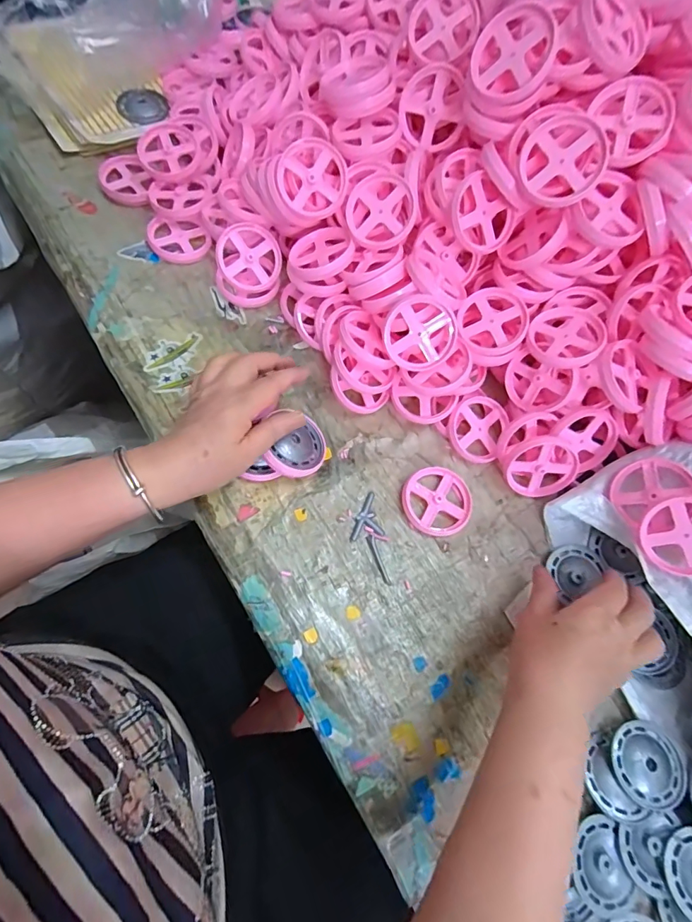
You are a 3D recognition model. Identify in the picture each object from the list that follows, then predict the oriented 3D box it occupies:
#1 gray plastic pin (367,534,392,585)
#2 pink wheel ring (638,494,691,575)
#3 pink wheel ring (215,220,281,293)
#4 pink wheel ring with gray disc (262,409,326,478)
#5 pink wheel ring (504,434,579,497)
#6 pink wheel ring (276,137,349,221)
[{"bbox_3d":[0.029,0.087,0.384,0.007,0.004,0.045,-18,73,-16],"label":"gray plastic pin"},{"bbox_3d":[0.273,0.059,0.350,0.063,0.007,0.060,1,91,31],"label":"pink wheel ring"},{"bbox_3d":[-0.097,-0.205,0.446,0.063,0.017,0.063,-31,105,-6],"label":"pink wheel ring"},{"bbox_3d":[-0.044,-0.014,0.391,0.054,0.010,0.058,14,64,-30],"label":"pink wheel ring with gray disc"},{"bbox_3d":[0.181,0.006,0.409,0.061,0.007,0.062,3,123,4],"label":"pink wheel ring"},{"bbox_3d":[-0.031,-0.260,0.404,0.063,0.014,0.064,0,100,-2],"label":"pink wheel ring"}]

